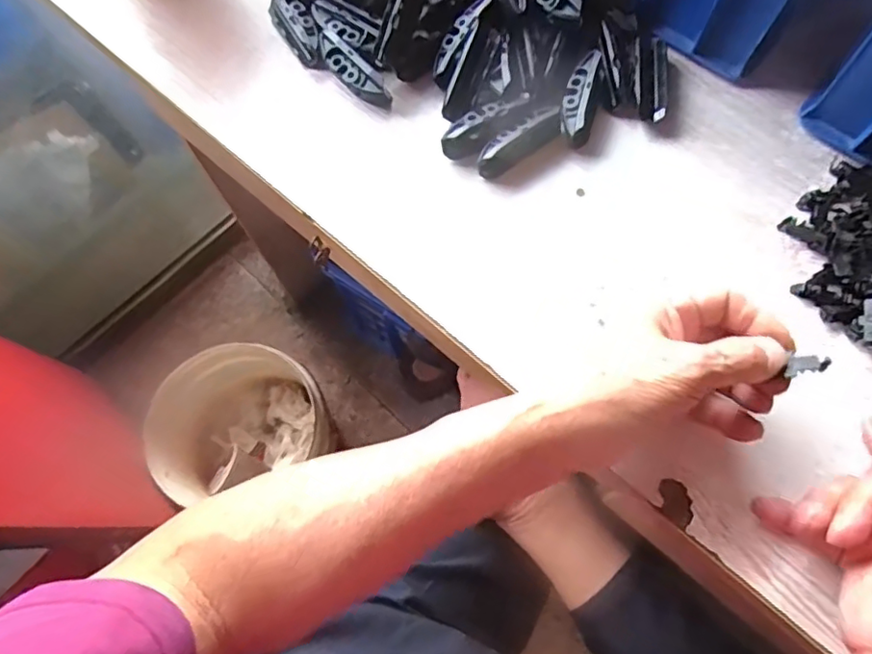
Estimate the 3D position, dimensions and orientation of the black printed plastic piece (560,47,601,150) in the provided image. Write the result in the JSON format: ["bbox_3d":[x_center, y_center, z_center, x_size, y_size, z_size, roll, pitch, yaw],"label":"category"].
[{"bbox_3d":[0.102,-0.162,0.410,0.024,0.021,0.067,13,84,6],"label":"black printed plastic piece"}]

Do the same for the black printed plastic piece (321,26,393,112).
[{"bbox_3d":[-0.060,-0.186,0.422,0.020,0.017,0.072,-42,88,-12],"label":"black printed plastic piece"}]

